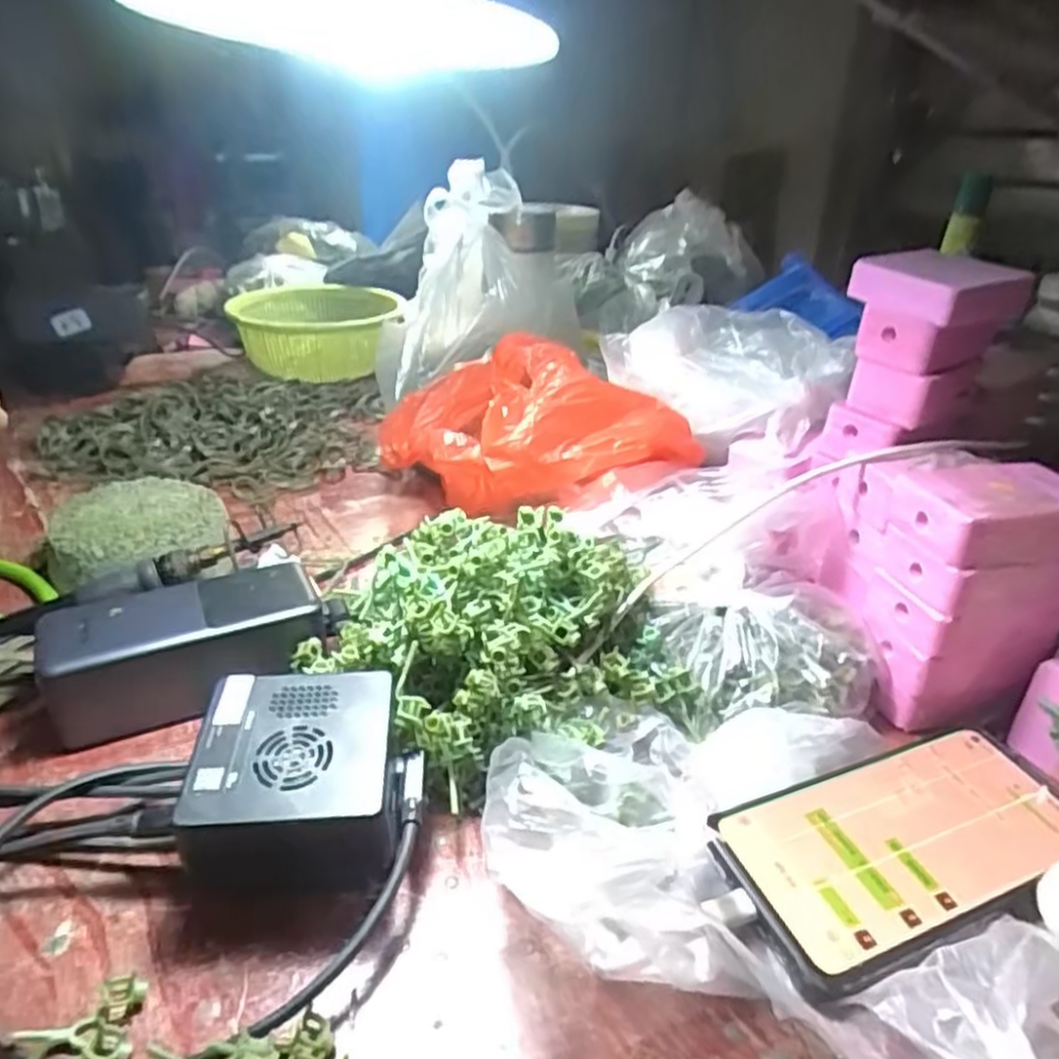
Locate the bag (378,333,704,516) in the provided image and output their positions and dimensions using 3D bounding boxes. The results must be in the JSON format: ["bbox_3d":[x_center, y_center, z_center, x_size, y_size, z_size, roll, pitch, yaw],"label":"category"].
[{"bbox_3d":[-0.001,-0.080,0.521,0.204,0.083,0.189,-4,29,-7],"label":"bag"}]

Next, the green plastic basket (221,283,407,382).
[{"bbox_3d":[-0.234,-0.218,0.846,0.171,0.077,0.167,-14,32,-24],"label":"green plastic basket"}]

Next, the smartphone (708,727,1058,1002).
[{"bbox_3d":[0.158,0.130,0.314,0.158,0.011,0.077,-11,30,-19],"label":"smartphone"}]

